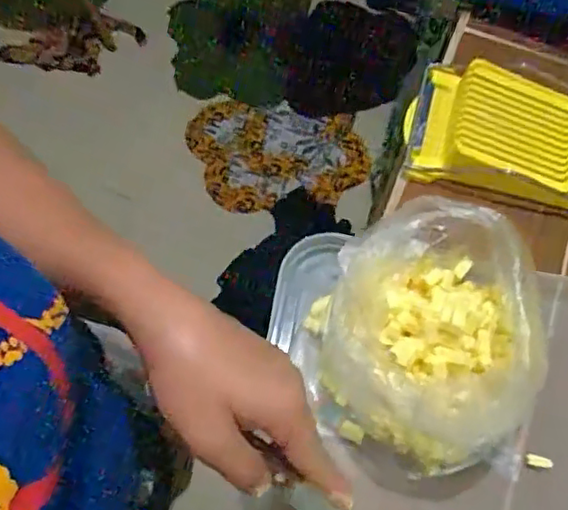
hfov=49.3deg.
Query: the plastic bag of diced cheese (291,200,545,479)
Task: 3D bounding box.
[{"bbox_3d":[0.104,0.056,0.444,0.159,0.101,0.165,28,69,9],"label":"plastic bag of diced cheese"}]

